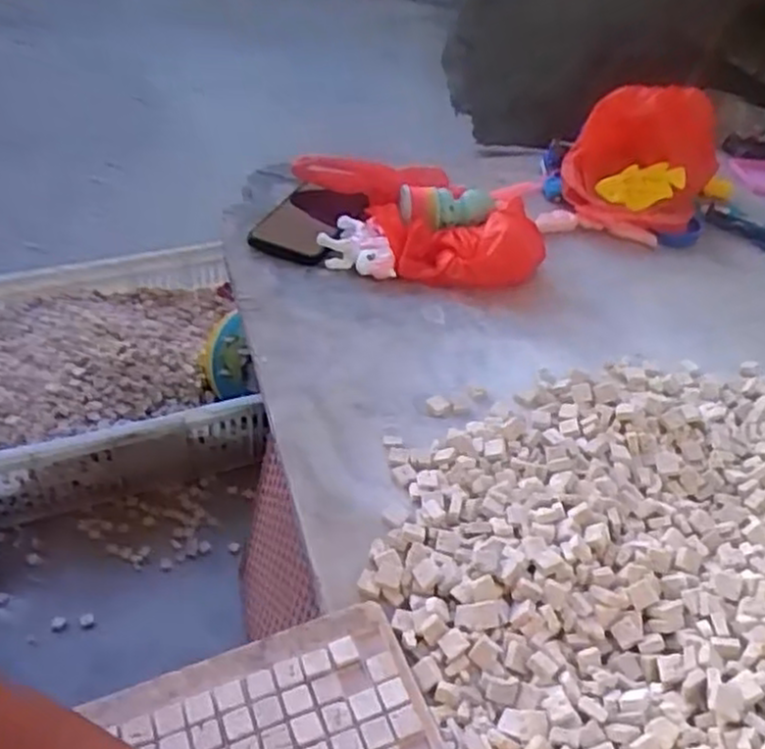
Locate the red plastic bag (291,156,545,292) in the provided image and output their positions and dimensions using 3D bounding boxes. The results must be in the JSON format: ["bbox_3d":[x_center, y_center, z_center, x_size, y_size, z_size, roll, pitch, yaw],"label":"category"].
[{"bbox_3d":[0.024,-0.161,0.820,0.284,0.066,0.131,27,45,21],"label":"red plastic bag"}]

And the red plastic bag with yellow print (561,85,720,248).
[{"bbox_3d":[0.303,-0.253,0.910,0.165,0.139,0.136,21,43,15],"label":"red plastic bag with yellow print"}]

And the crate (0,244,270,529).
[{"bbox_3d":[-0.440,0.004,1.198,0.495,0.175,0.371,-12,44,-21],"label":"crate"}]

